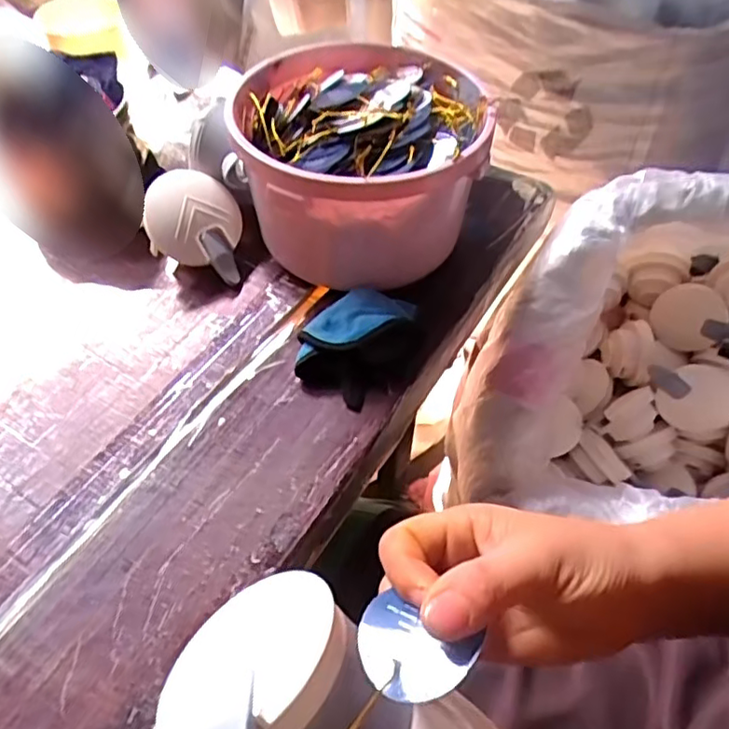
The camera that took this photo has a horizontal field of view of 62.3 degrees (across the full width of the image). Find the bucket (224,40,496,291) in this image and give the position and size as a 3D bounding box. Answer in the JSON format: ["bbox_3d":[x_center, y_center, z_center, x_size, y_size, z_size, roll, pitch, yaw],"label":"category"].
[{"bbox_3d":[-0.002,-0.179,0.560,0.206,0.141,0.211,0,52,0],"label":"bucket"}]

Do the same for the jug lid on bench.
[{"bbox_3d":[-0.155,-0.133,0.561,0.095,0.023,0.083,25,70,-27],"label":"jug lid on bench"}]

